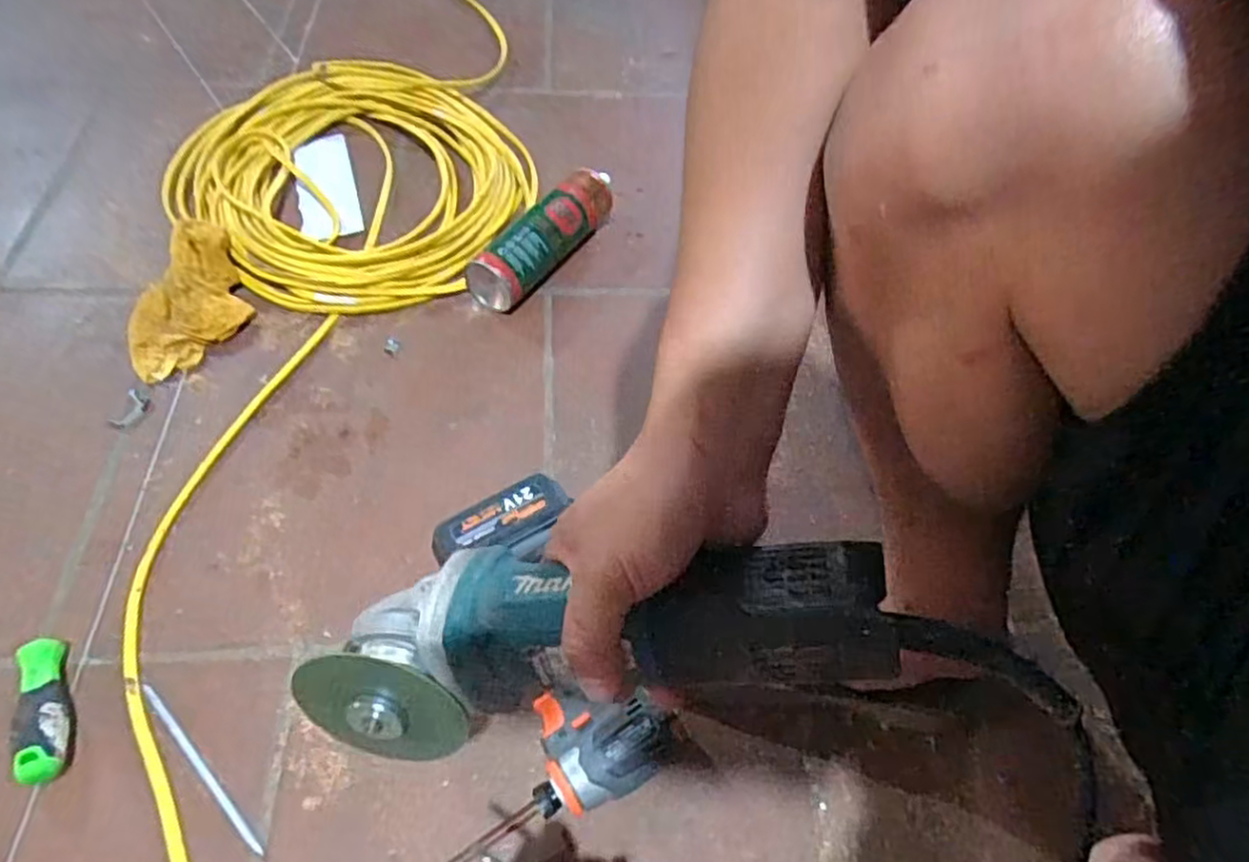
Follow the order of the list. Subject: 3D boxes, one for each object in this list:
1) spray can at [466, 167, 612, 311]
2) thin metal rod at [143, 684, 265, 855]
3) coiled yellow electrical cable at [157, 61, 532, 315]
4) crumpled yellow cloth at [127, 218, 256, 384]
[{"bbox_3d":[-0.087,-0.221,0.827,0.059,0.067,0.224,32,60,17],"label":"spray can"},{"bbox_3d":[-0.316,0.250,0.543,0.163,0.004,0.010,39,63,21],"label":"thin metal rod"},{"bbox_3d":[-0.328,-0.317,0.893,0.415,0.048,0.399,1,56,-2],"label":"coiled yellow electrical cable"},{"bbox_3d":[-0.467,-0.142,0.767,0.121,0.049,0.165,-21,59,-16],"label":"crumpled yellow cloth"}]

